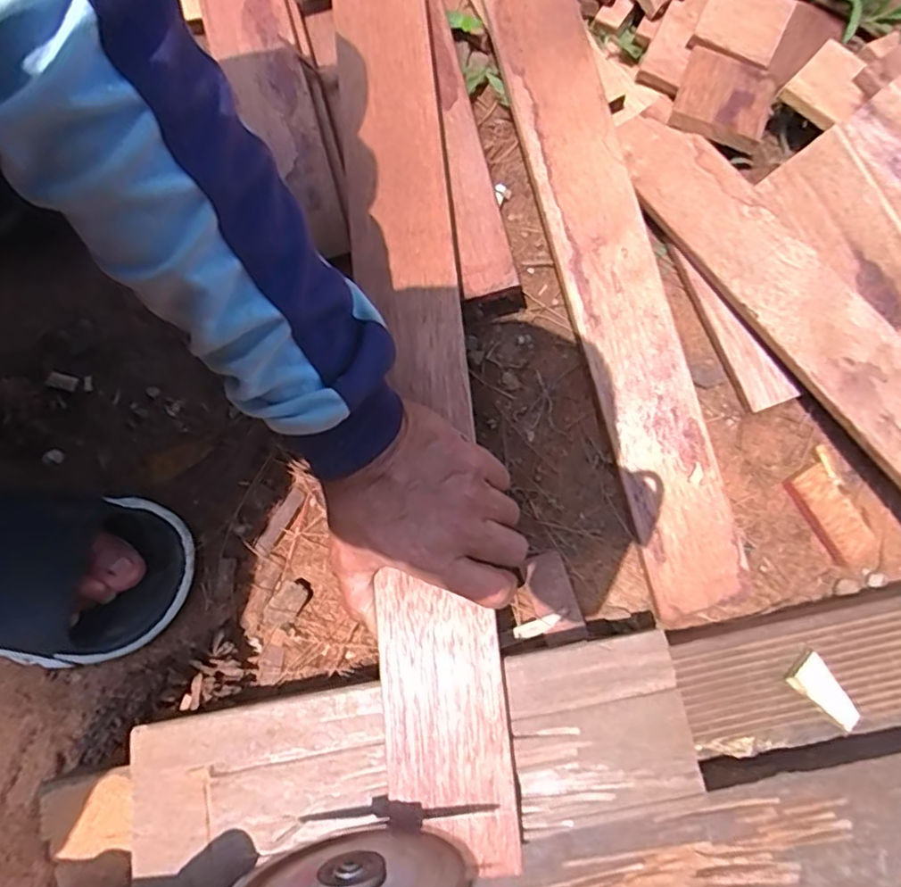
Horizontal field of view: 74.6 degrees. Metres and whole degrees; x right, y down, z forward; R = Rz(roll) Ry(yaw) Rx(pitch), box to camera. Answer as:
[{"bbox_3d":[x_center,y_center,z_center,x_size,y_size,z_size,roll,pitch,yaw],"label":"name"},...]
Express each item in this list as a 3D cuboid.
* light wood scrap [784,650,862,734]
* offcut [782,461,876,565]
[{"bbox_3d":[0.213,0.141,0.336,0.022,0.011,0.039,-41,79,-6],"label":"light wood scrap"},{"bbox_3d":[0.251,0.046,0.392,0.027,0.013,0.065,-31,80,-5],"label":"offcut"}]

